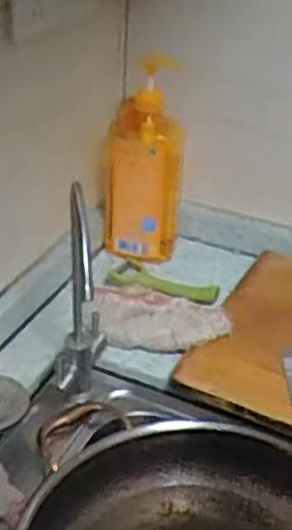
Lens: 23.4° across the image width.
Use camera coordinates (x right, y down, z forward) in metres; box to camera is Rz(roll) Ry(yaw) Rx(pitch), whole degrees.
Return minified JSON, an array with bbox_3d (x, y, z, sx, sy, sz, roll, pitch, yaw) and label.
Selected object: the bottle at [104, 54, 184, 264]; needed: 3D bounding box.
[{"bbox_3d":[-0.001,-0.127,0.901,0.095,0.245,0.076,5,33,1],"label":"bottle"}]

